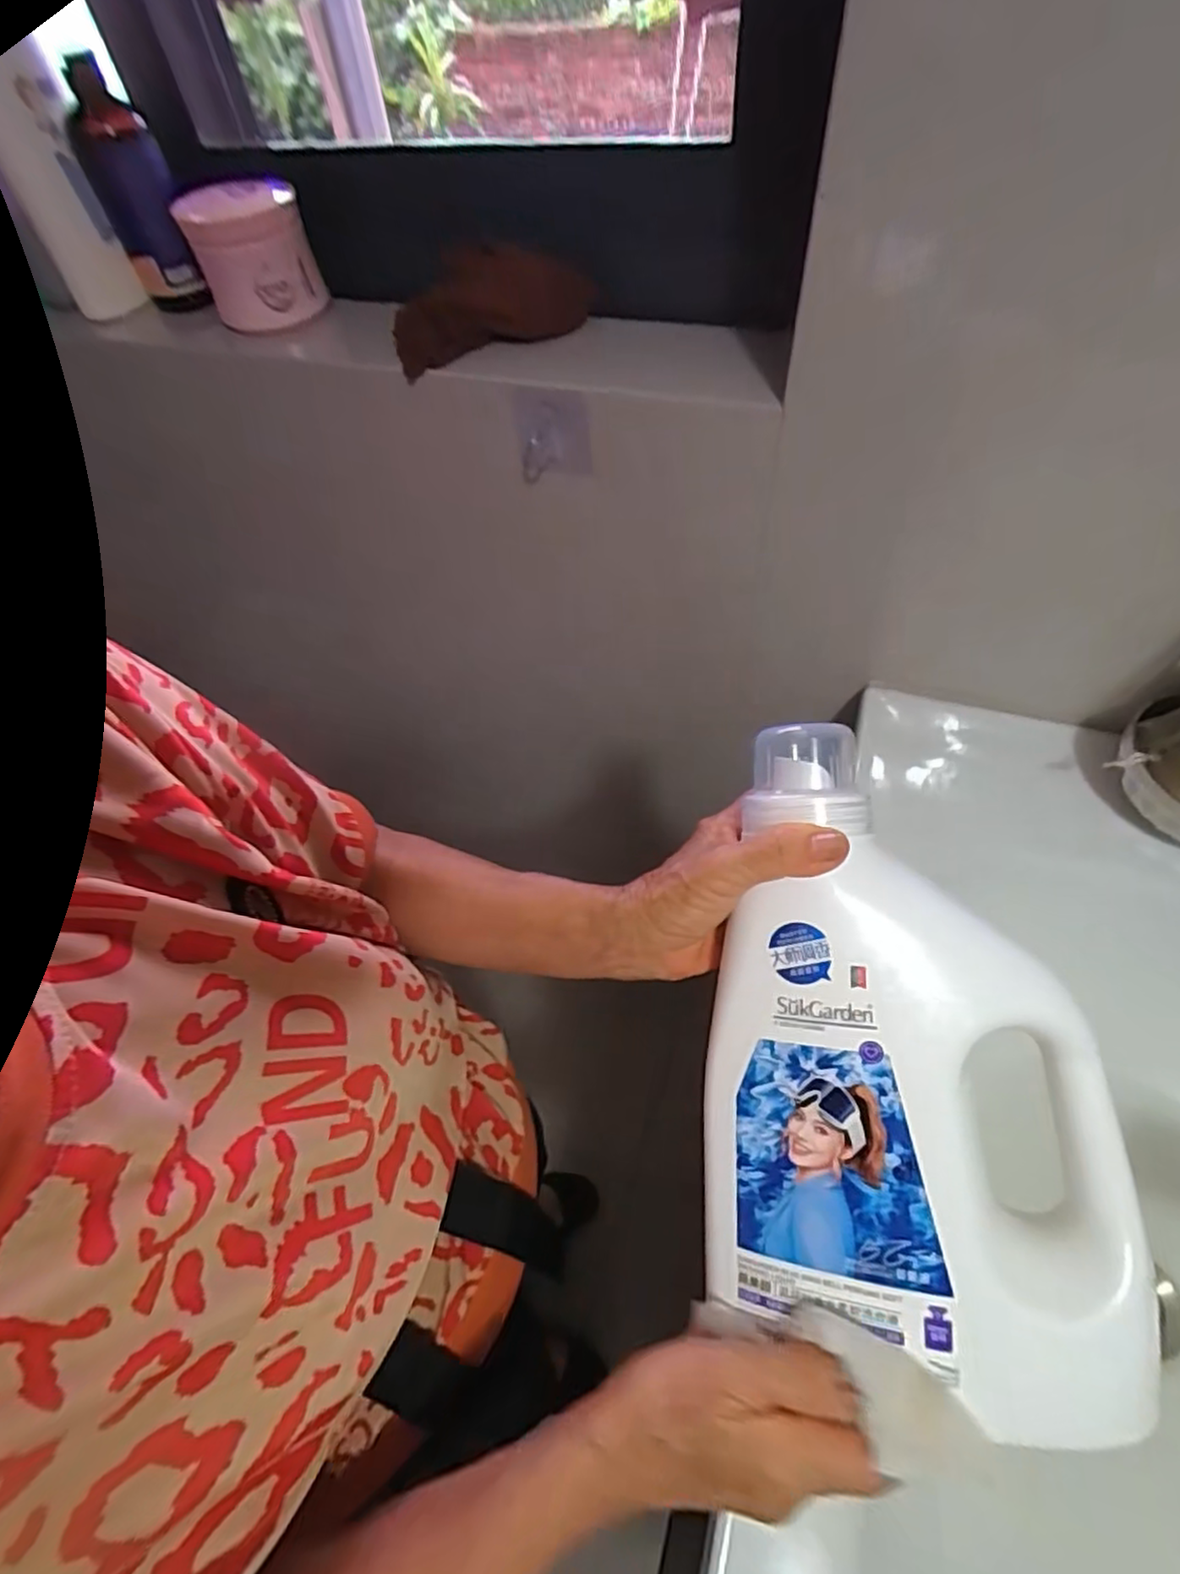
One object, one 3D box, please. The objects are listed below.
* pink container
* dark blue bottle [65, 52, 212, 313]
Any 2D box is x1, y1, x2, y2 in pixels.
[{"bbox_3d":[-0.296,-0.468,0.586,0.098,0.094,0.078,-21,56,-10],"label":"pink container"},{"bbox_3d":[-0.400,-0.521,0.586,0.066,0.157,0.062,-25,57,-12],"label":"dark blue bottle"}]

